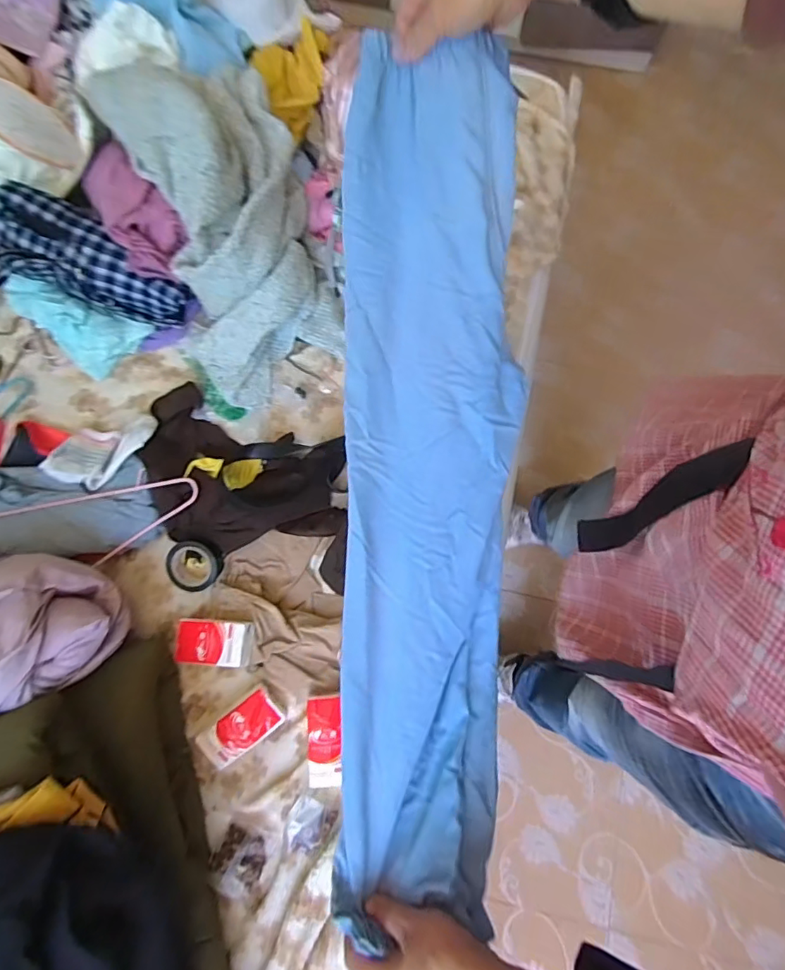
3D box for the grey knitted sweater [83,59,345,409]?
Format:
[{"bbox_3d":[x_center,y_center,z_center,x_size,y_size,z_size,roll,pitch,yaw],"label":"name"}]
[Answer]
[{"bbox_3d":[-0.223,-0.347,0.725,0.222,0.164,0.444,-16,108,-5],"label":"grey knitted sweater"}]

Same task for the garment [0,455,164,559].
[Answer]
[{"bbox_3d":[-0.446,0.033,0.709,0.254,0.036,0.126,-5,74,-2],"label":"garment"}]

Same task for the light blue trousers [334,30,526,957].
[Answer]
[{"bbox_3d":[0.036,-0.003,0.490,0.164,0.106,0.717,1,91,0],"label":"light blue trousers"}]

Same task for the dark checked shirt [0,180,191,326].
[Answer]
[{"bbox_3d":[-0.425,-0.301,0.756,0.265,0.094,0.121,24,74,-15],"label":"dark checked shirt"}]

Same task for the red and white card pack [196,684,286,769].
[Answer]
[{"bbox_3d":[-0.188,0.301,0.660,0.100,0.018,0.053,-37,77,-10],"label":"red and white card pack"}]

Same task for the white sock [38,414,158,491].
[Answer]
[{"bbox_3d":[-0.403,-0.053,0.746,0.099,0.029,0.136,32,76,9],"label":"white sock"}]

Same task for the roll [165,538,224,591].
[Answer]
[{"bbox_3d":[-0.266,0.109,0.719,0.069,0.027,0.069,-1,102,-3],"label":"roll"}]

